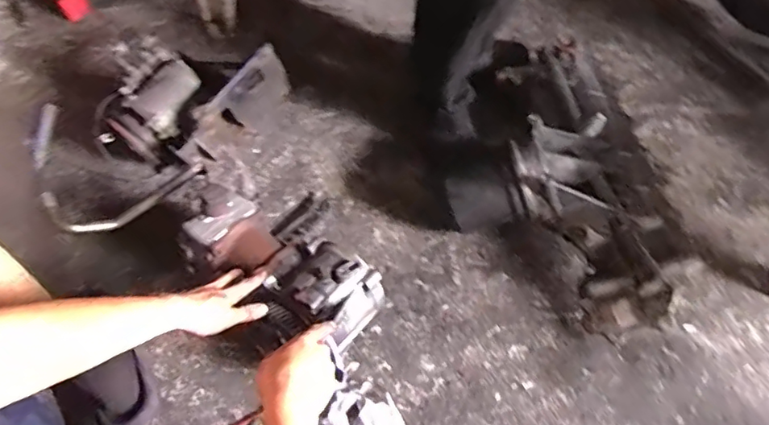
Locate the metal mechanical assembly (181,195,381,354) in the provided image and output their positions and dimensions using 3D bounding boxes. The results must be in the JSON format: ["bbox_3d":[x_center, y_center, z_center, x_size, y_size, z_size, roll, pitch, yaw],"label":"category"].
[{"bbox_3d":[-0.172,0.080,0.866,0.317,0.121,0.159,29,60,21],"label":"metal mechanical assembly"}]

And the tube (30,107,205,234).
[{"bbox_3d":[-0.486,-0.052,0.935,0.301,0.093,0.190,18,59,12],"label":"tube"}]

